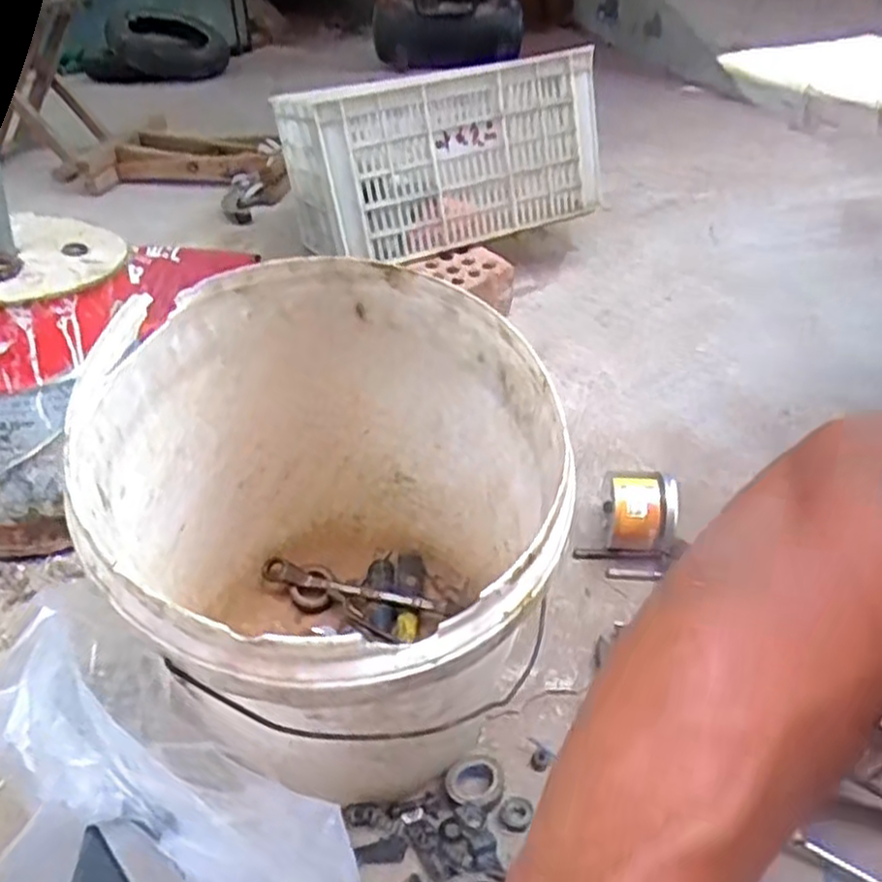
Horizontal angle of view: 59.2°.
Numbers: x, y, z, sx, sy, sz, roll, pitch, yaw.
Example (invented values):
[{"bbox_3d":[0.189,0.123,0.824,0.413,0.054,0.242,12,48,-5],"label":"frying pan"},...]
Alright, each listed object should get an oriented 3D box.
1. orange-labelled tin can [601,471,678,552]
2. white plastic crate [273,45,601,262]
[{"bbox_3d":[0.211,0.073,0.819,0.074,0.071,0.065,4,34,13],"label":"orange-labelled tin can"},{"bbox_3d":[-0.007,-0.420,1.138,0.418,0.246,0.236,-20,36,-23],"label":"white plastic crate"}]

